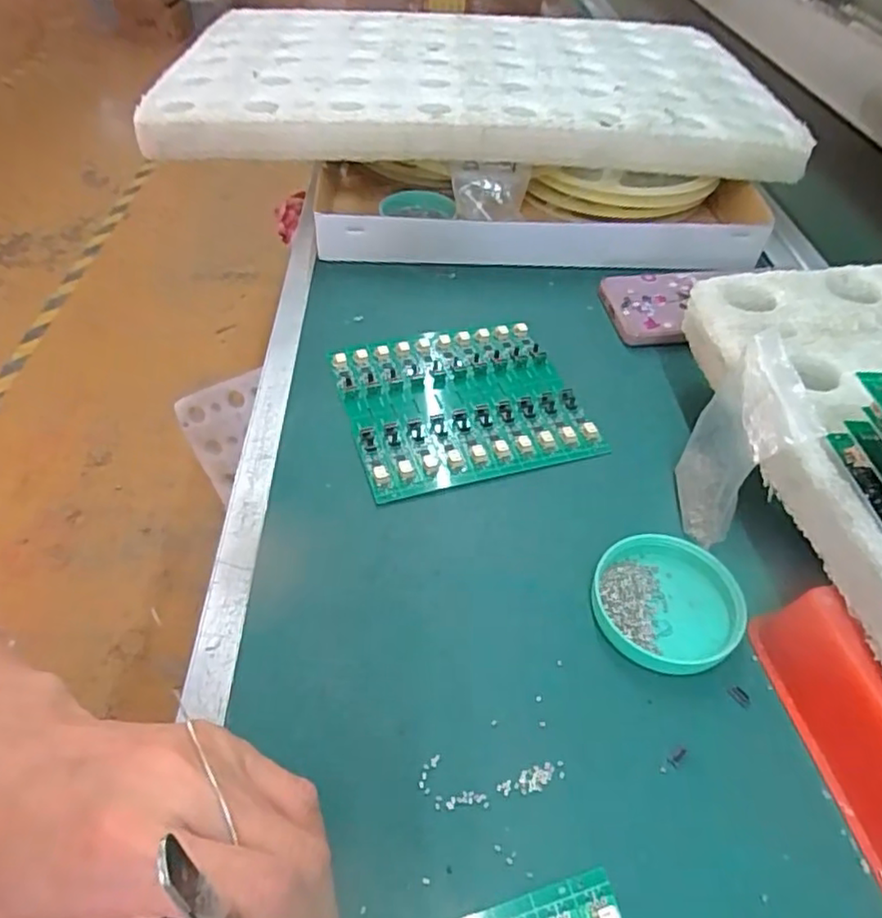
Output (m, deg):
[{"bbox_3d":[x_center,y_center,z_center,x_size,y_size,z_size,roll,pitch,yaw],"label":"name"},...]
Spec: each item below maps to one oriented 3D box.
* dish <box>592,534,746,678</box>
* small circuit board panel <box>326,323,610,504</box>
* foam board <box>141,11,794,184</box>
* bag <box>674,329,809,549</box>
[{"bbox_3d":[0.104,0.065,0.298,0.065,0.011,0.064,6,47,5],"label":"dish"},{"bbox_3d":[0.012,-0.037,0.394,0.136,0.006,0.126,-12,48,-12],"label":"small circuit board panel"},{"bbox_3d":[0.027,-0.372,0.625,0.529,0.035,0.339,2,47,-1],"label":"foam board"},{"bbox_3d":[0.142,-0.006,0.314,0.026,0.089,0.058,4,47,2],"label":"bag"}]

